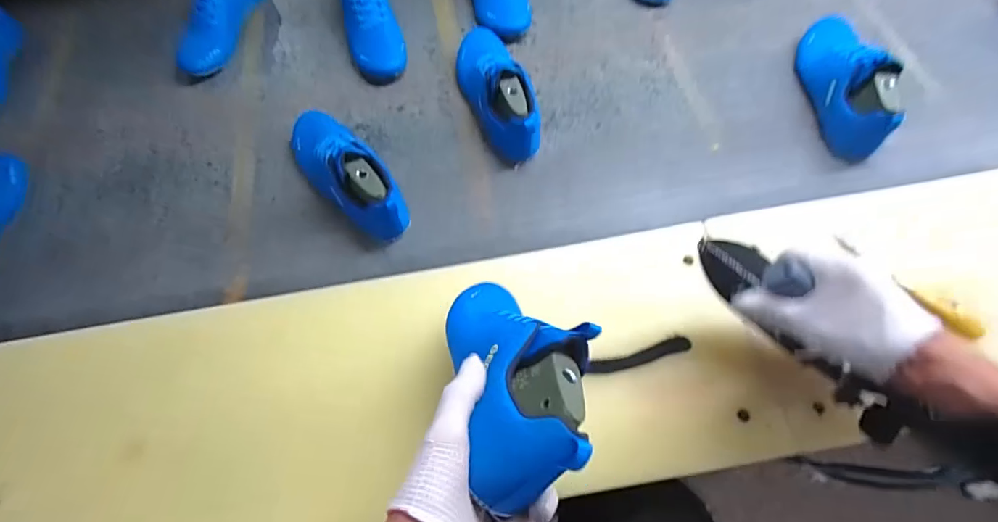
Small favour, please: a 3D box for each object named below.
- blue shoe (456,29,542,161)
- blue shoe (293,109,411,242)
[{"bbox_3d":[-0.006,-0.272,0.733,0.082,0.094,0.266,-18,64,-5],"label":"blue shoe"},{"bbox_3d":[-0.223,-0.135,0.675,0.080,0.095,0.263,-37,67,-13],"label":"blue shoe"}]

